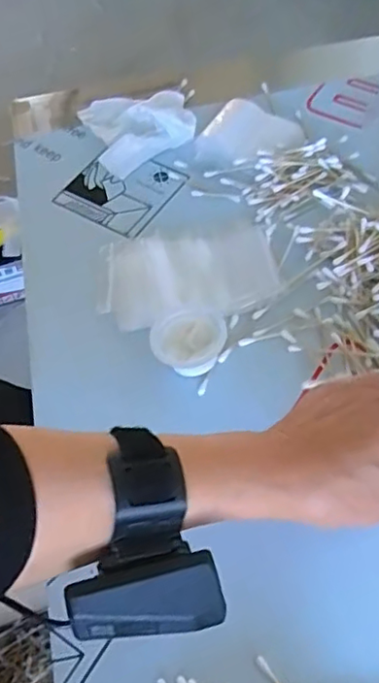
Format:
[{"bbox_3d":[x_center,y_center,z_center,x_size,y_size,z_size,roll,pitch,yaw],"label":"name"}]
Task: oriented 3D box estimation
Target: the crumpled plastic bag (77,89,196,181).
[{"bbox_3d":[-0.052,-0.215,0.574,0.094,0.039,0.106,-20,59,-9],"label":"crumpled plastic bag"}]

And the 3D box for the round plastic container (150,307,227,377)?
[{"bbox_3d":[0.000,0.000,0.444,0.056,0.025,0.047,-21,59,-9],"label":"round plastic container"}]

